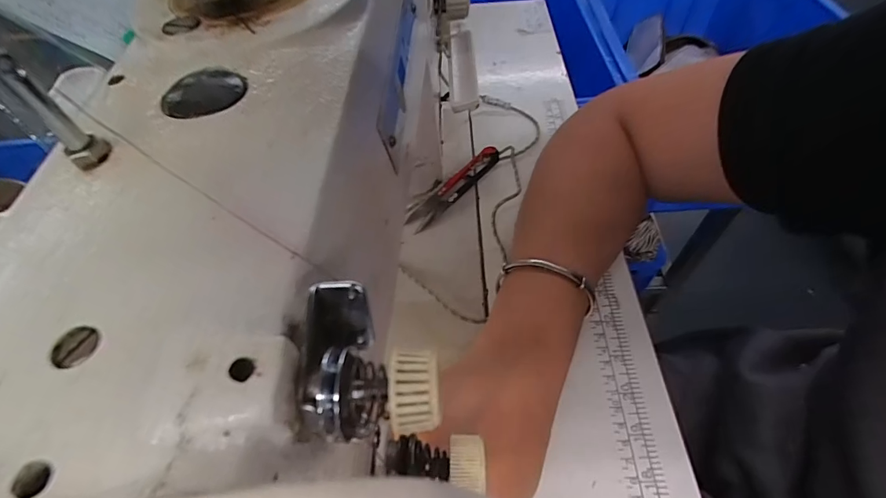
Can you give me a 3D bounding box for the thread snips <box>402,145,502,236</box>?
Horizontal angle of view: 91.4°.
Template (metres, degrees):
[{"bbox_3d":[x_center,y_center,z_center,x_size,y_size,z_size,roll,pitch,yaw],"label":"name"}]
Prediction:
[{"bbox_3d":[0.010,-0.054,0.380,0.103,0.009,0.020,-44,62,-12],"label":"thread snips"}]

